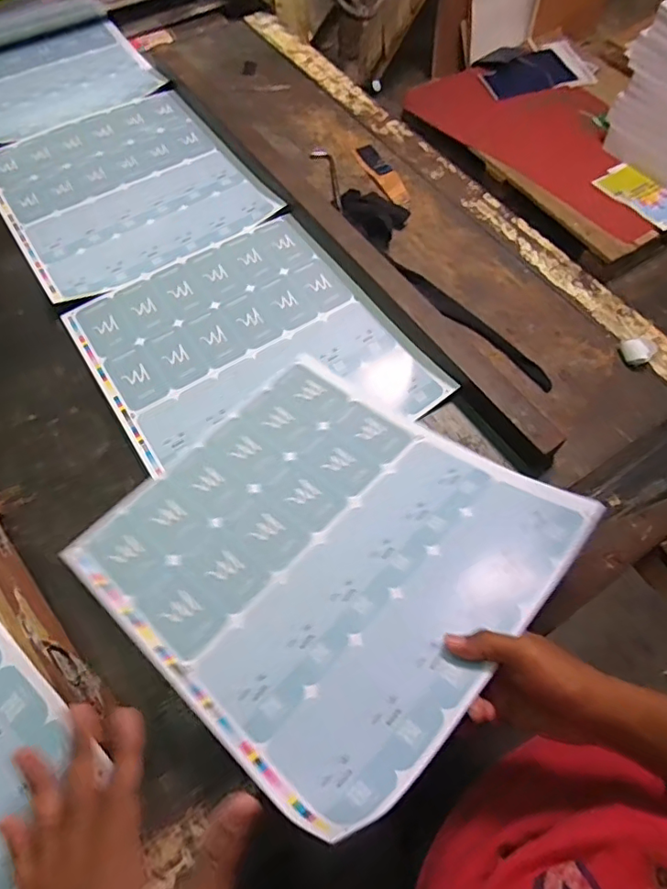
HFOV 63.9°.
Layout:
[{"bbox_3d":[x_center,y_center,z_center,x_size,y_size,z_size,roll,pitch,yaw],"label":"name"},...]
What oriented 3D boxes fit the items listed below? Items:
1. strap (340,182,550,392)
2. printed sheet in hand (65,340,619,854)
[{"bbox_3d":[0.142,-0.232,0.732,0.084,0.029,0.419,-30,67,-15],"label":"strap"},{"bbox_3d":[-0.012,0.087,0.522,0.383,0.023,0.359,31,60,31],"label":"printed sheet in hand"}]

